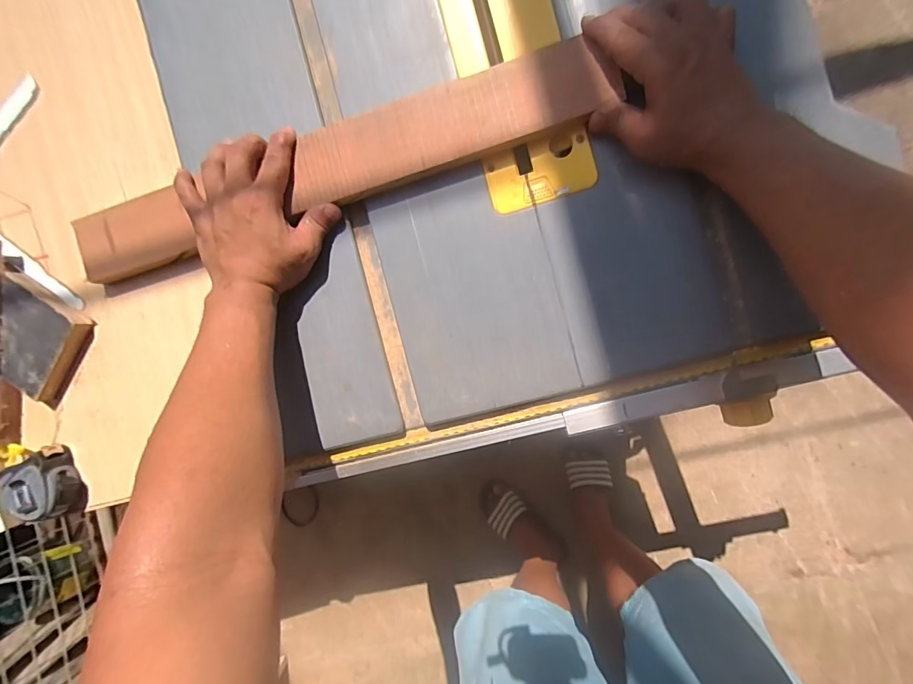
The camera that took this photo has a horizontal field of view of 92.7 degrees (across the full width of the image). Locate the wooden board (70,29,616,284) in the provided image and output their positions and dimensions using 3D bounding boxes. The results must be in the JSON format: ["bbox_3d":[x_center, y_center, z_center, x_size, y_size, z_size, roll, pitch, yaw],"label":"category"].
[{"bbox_3d":[-0.122,-0.161,0.411,0.524,0.034,0.066,-15,90,9],"label":"wooden board"}]

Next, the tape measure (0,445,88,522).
[{"bbox_3d":[-0.444,0.156,0.464,0.066,0.036,0.071,-20,89,7],"label":"tape measure"}]

